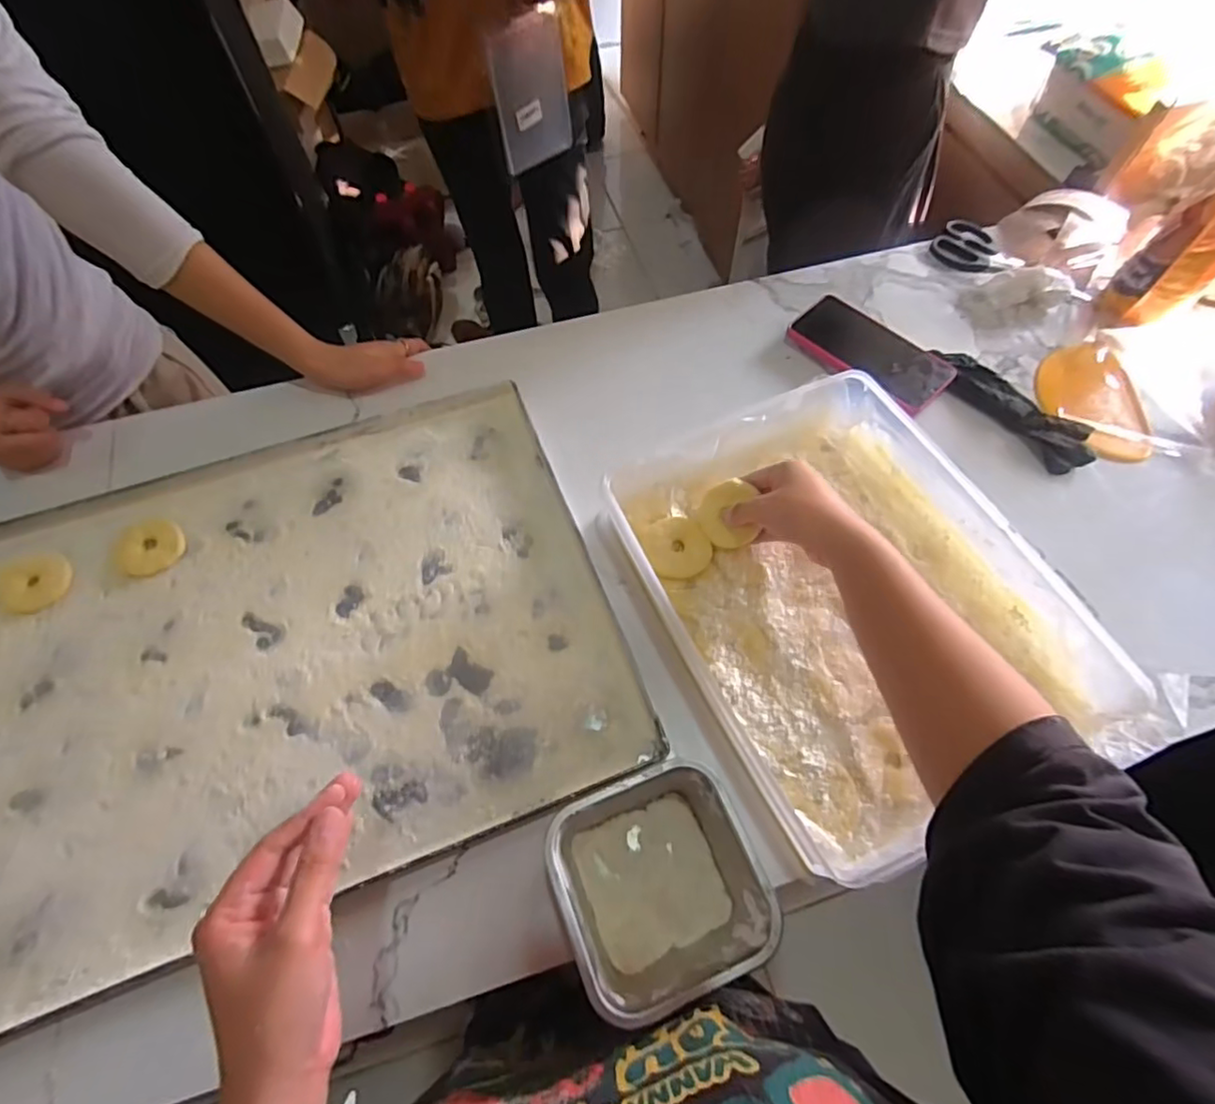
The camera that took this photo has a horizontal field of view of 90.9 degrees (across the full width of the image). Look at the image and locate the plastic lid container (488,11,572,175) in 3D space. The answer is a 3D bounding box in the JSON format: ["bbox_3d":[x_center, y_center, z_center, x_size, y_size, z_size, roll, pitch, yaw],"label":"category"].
[{"bbox_3d":[-0.119,-0.770,1.006,0.149,0.194,0.025,-37,68,-17],"label":"plastic lid container"}]

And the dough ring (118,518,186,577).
[{"bbox_3d":[-0.426,-0.006,0.556,0.058,0.006,0.055,0,63,0],"label":"dough ring"}]

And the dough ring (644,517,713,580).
[{"bbox_3d":[0.063,-0.004,0.535,0.058,0.012,0.053,0,63,0],"label":"dough ring"}]

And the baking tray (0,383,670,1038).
[{"bbox_3d":[-0.310,0.087,0.505,0.602,0.020,0.409,-19,64,-9],"label":"baking tray"}]

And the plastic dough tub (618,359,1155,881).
[{"bbox_3d":[0.198,0.035,0.499,0.301,0.068,0.366,-22,65,-10],"label":"plastic dough tub"}]

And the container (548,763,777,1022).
[{"bbox_3d":[0.031,0.216,0.395,0.115,0.090,0.118,-21,64,-10],"label":"container"}]

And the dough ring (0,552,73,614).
[{"bbox_3d":[-0.515,0.025,0.537,0.059,0.010,0.055,0,63,0],"label":"dough ring"}]

